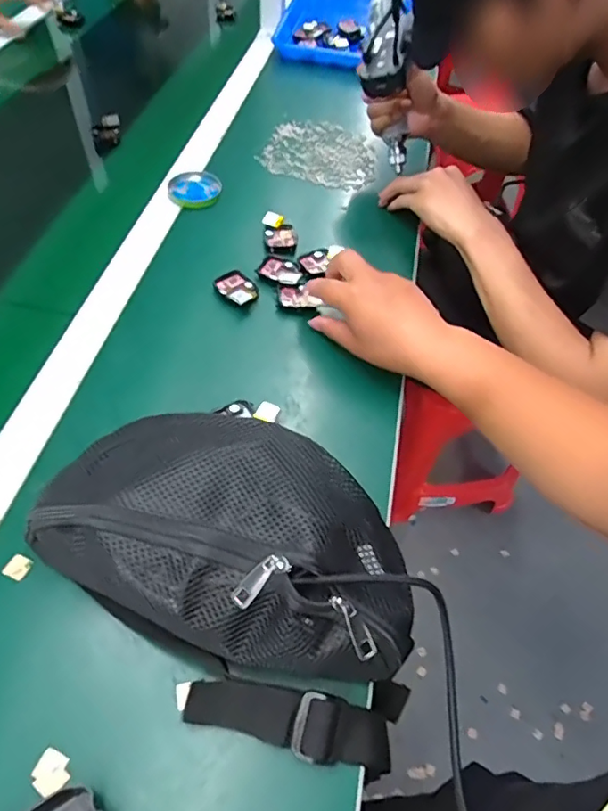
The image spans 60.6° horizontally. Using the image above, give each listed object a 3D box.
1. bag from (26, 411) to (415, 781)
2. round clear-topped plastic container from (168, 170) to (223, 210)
[{"bbox_3d":[-0.045,0.105,0.357,0.272,0.089,0.172,27,58,14],"label":"bag"},{"bbox_3d":[-0.141,-0.283,0.676,0.066,0.011,0.073,-6,56,-8],"label":"round clear-topped plastic container"}]

